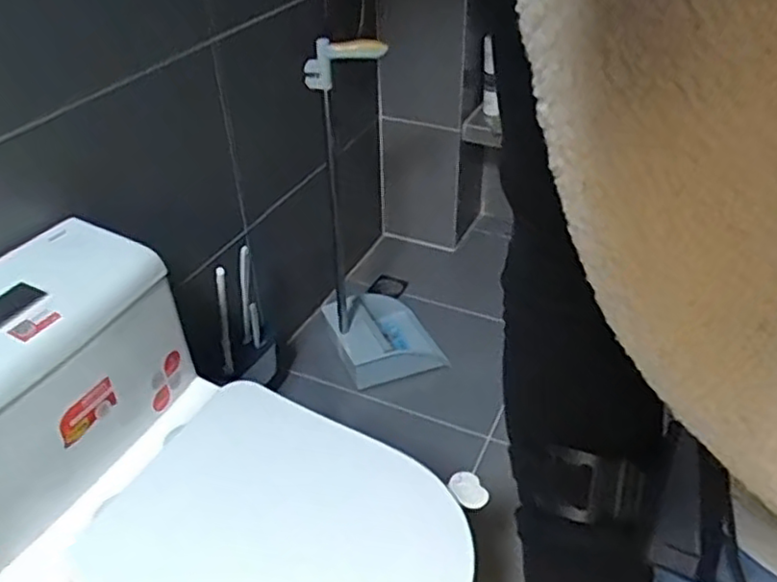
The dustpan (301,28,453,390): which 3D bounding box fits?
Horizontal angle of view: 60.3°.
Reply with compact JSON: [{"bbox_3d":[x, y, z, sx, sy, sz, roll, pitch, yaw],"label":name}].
[{"bbox_3d":[-0.023,-0.176,1.508,0.300,0.794,0.336,-3,37,-3],"label":"dustpan"}]

